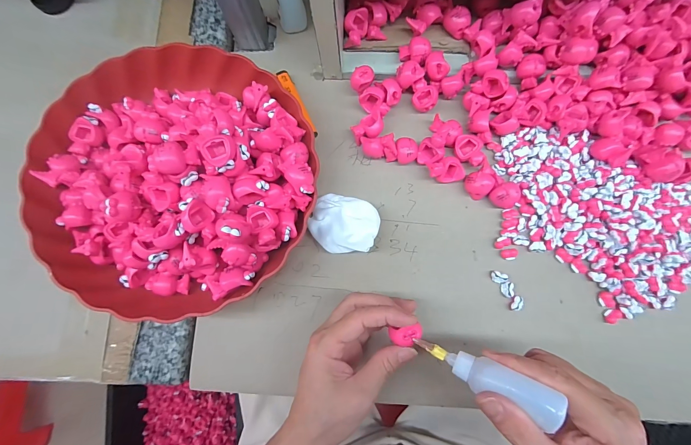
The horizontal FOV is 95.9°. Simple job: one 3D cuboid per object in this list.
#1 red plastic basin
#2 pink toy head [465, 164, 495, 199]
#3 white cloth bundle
[{"bbox_3d":[-0.151,-0.044,0.282,0.236,0.088,0.240,0,81,3],"label":"red plastic basin"},{"bbox_3d":[0.129,-0.038,0.301,0.025,0.017,0.025,0,81,3],"label":"pink toy head"},{"bbox_3d":[-0.002,0.002,0.300,0.064,0.026,0.053,18,82,5],"label":"white cloth bundle"}]

